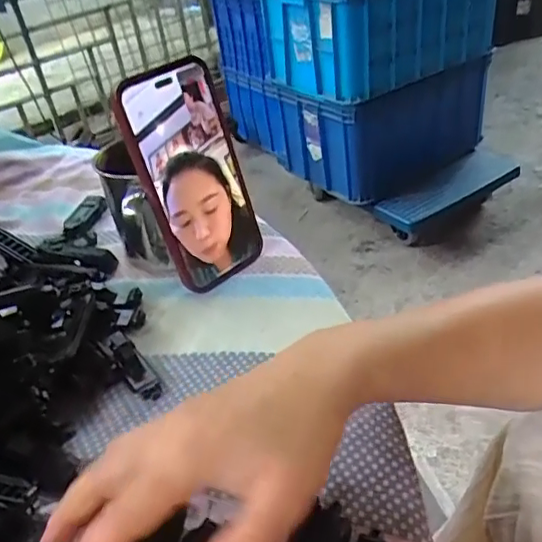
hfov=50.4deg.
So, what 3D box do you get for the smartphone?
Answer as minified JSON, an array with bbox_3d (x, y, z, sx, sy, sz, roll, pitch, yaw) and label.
[{"bbox_3d":[-0.055,-0.067,0.417,0.073,0.157,0.012,-33,29,-29],"label":"smartphone"}]

